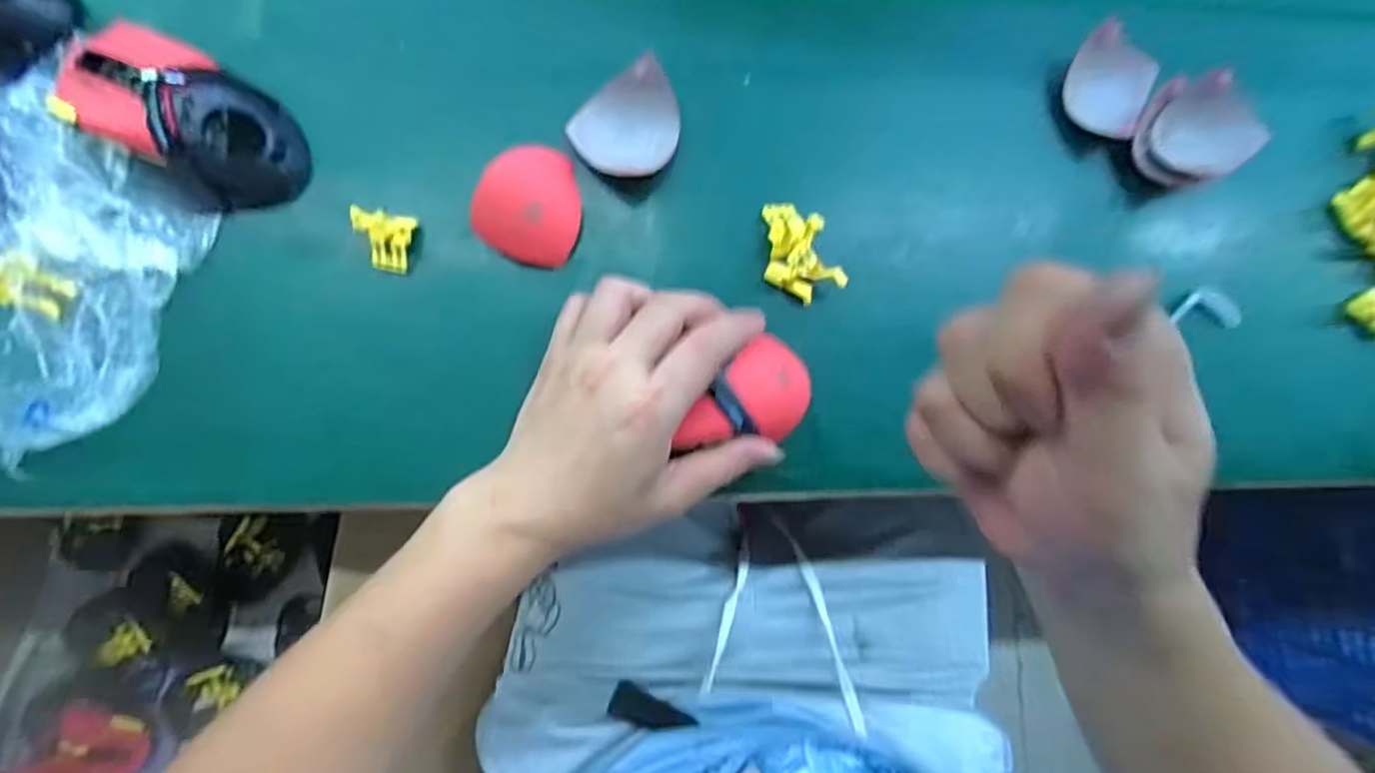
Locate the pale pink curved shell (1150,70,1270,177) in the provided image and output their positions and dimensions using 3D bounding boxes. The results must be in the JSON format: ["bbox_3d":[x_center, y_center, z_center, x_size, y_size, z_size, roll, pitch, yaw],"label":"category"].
[{"bbox_3d":[0.314,-0.155,0.382,0.062,0.028,0.055,-26,88,-9],"label":"pale pink curved shell"}]

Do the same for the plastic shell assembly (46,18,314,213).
[{"bbox_3d":[-0.258,-0.137,0.318,0.111,0.036,0.069,31,84,-2],"label":"plastic shell assembly"}]

